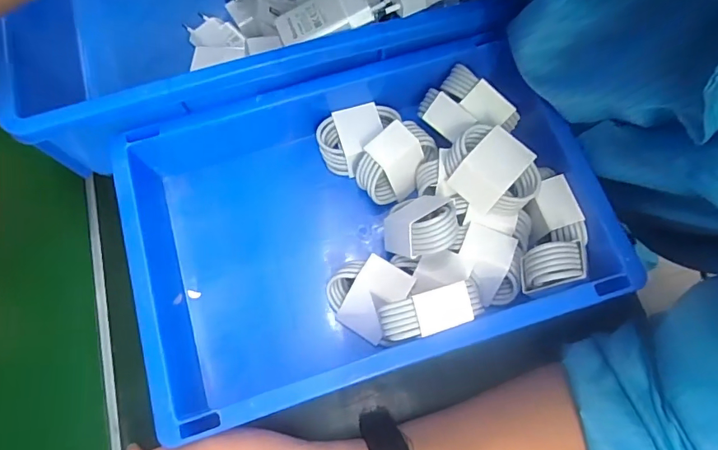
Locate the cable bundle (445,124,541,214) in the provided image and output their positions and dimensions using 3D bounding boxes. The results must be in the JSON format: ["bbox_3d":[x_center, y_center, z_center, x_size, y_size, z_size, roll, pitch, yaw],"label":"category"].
[{"bbox_3d":[0.093,-0.038,0.324,0.063,0.020,0.049,43,77,15],"label":"cable bundle"}]

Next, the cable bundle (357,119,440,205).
[{"bbox_3d":[0.028,-0.048,0.351,0.064,0.028,0.042,-42,74,-12],"label":"cable bundle"}]

